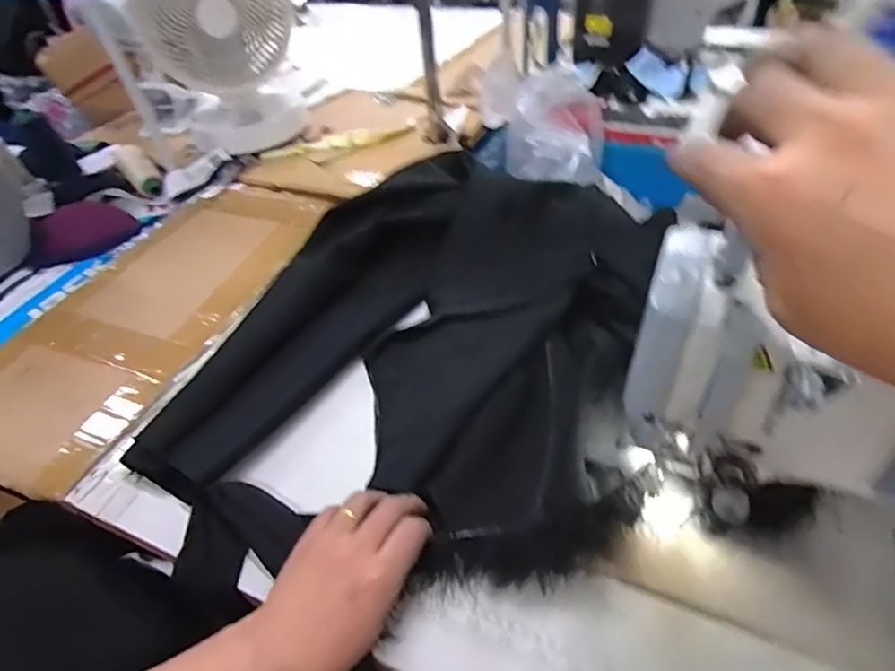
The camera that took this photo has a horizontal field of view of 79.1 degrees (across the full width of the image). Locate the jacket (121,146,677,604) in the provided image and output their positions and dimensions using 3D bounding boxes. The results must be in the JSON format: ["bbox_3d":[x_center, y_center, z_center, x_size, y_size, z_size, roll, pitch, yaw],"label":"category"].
[{"bbox_3d":[-0.020,-0.007,0.563,0.423,0.050,0.539,11,52,14],"label":"jacket"}]

